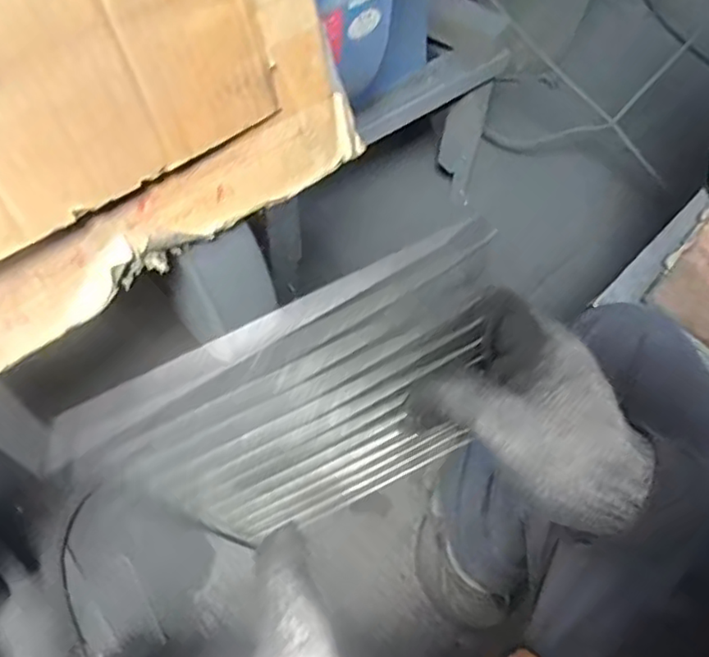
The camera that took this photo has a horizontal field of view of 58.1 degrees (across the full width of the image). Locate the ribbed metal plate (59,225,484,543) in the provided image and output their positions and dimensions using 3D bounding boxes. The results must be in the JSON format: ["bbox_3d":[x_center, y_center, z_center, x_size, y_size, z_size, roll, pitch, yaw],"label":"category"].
[{"bbox_3d":[-0.014,0.047,0.333,0.182,0.221,0.016,-26,59,-2],"label":"ribbed metal plate"}]

